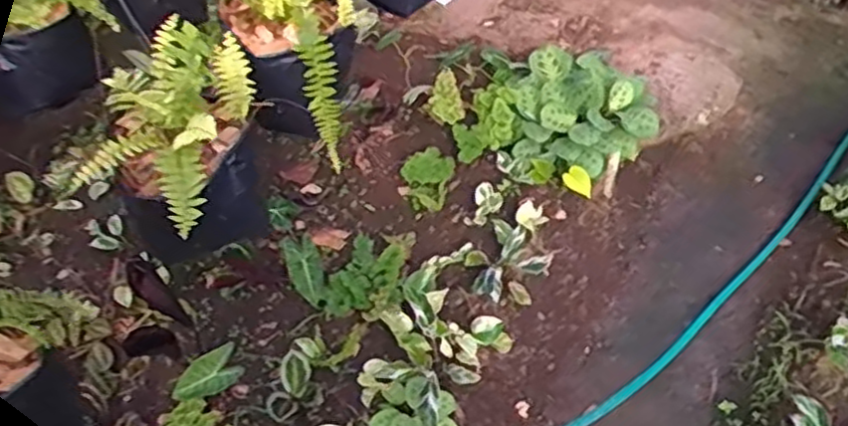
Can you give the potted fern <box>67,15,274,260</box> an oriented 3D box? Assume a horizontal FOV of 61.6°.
[{"bbox_3d":[-0.249,-0.057,0.723,0.122,0.214,0.200,3,50,8],"label":"potted fern"}]

